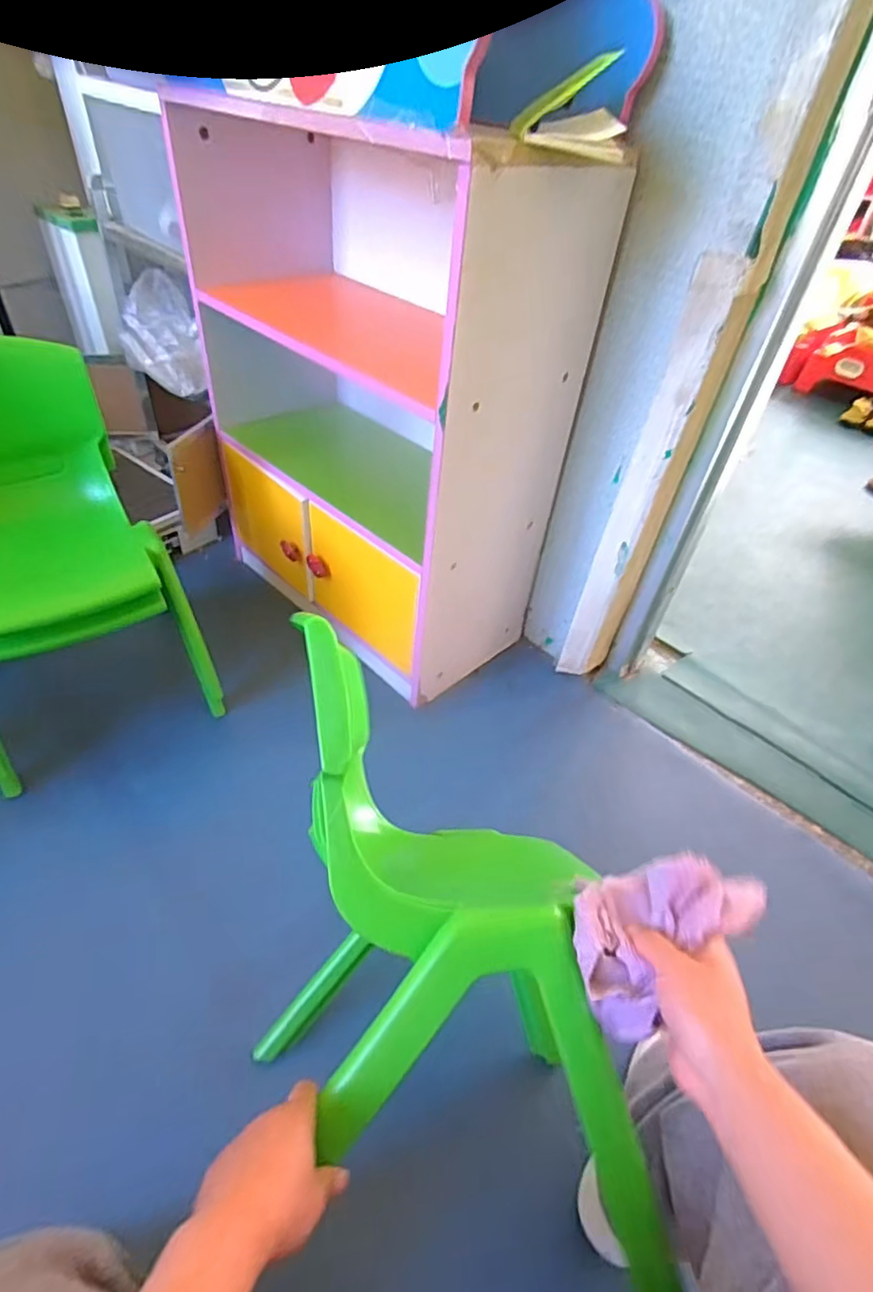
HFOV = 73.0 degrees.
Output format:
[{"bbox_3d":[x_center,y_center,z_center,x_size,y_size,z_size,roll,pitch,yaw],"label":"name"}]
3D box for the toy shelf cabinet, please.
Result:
[{"bbox_3d":[-0.092,-0.412,1.061,0.619,0.816,0.374,36,50,27],"label":"toy shelf cabinet"}]

